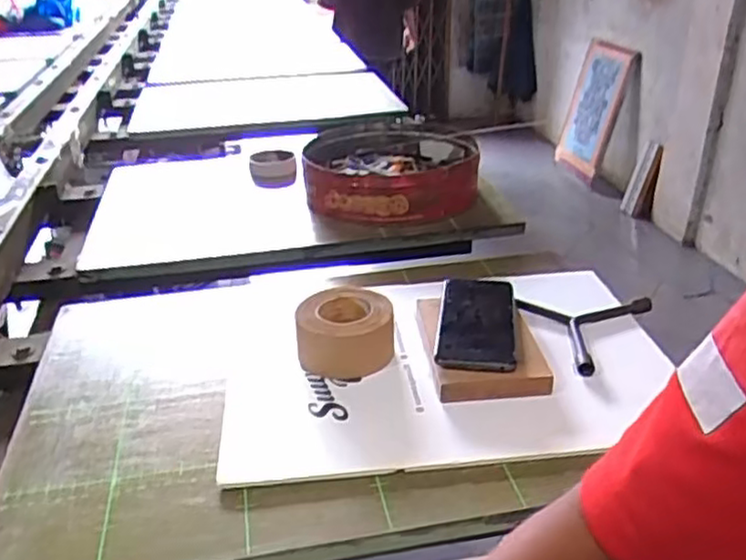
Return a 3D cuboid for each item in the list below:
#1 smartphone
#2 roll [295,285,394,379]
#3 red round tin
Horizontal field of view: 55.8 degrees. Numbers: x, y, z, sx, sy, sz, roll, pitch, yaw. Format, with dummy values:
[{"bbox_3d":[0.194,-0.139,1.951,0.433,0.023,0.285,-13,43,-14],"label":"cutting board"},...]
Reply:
[{"bbox_3d":[0.103,0.035,0.694,0.072,0.015,0.163,4,28,8],"label":"smartphone"},{"bbox_3d":[-0.029,0.050,0.689,0.090,0.062,0.090,-1,27,1],"label":"roll"},{"bbox_3d":[0.028,-0.163,1.083,0.257,0.092,0.258,-3,27,-2],"label":"red round tin"}]

